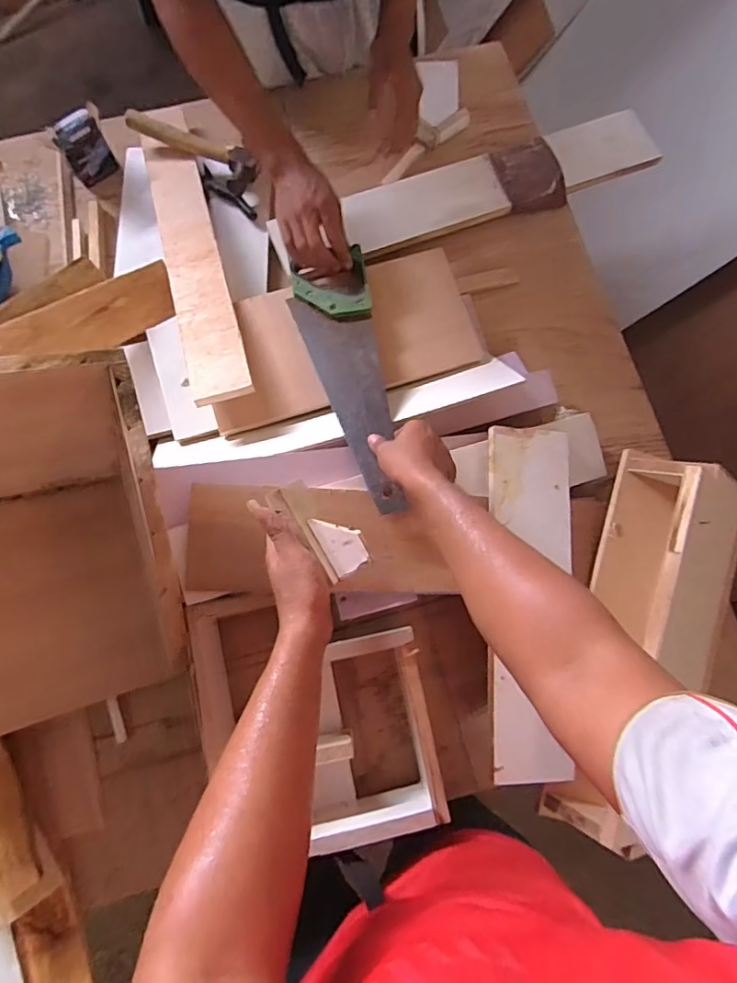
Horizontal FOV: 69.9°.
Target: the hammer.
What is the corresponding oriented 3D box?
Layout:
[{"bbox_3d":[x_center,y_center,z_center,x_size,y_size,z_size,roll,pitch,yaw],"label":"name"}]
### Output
[{"bbox_3d":[-0.273,-0.550,0.847,0.219,0.058,0.059,29,78,5],"label":"hammer"}]

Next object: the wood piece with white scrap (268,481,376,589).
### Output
[{"bbox_3d":[-0.048,0.034,0.537,0.045,0.024,0.115,-38,72,-9],"label":"wood piece with white scrap"}]

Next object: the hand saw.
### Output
[{"bbox_3d":[-0.017,-0.154,0.711,0.110,0.031,0.392,-14,71,-5],"label":"hand saw"}]

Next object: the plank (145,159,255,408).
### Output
[{"bbox_3d":[-0.259,-0.337,0.784,0.082,0.011,0.475,-17,68,-3],"label":"plank"}]

